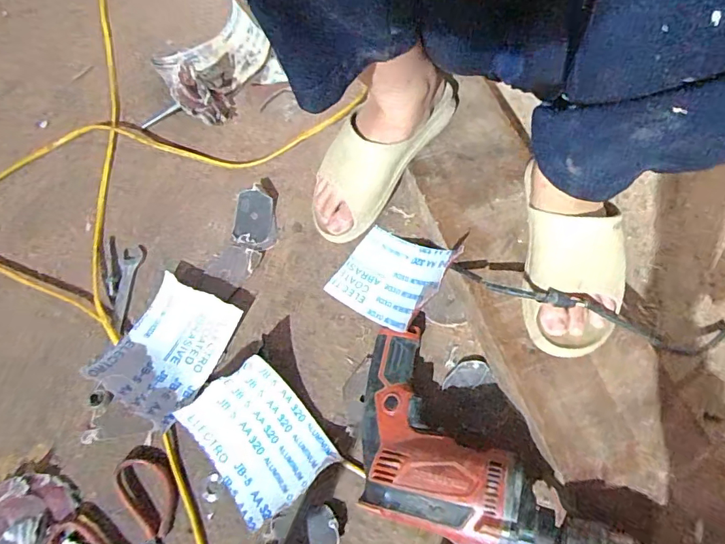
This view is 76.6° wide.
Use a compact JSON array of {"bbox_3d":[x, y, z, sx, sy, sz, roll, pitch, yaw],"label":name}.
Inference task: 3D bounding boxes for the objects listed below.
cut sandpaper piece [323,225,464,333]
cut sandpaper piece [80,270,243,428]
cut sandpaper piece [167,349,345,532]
[{"bbox_3d":[0.030,0.001,0.520,0.111,0.057,0.105,32,73,14],"label":"cut sandpaper piece"},{"bbox_3d":[-0.213,0.080,0.498,0.106,0.039,0.140,22,71,10],"label":"cut sandpaper piece"},{"bbox_3d":[-0.106,0.166,0.464,0.105,0.045,0.137,-39,72,-12],"label":"cut sandpaper piece"}]

